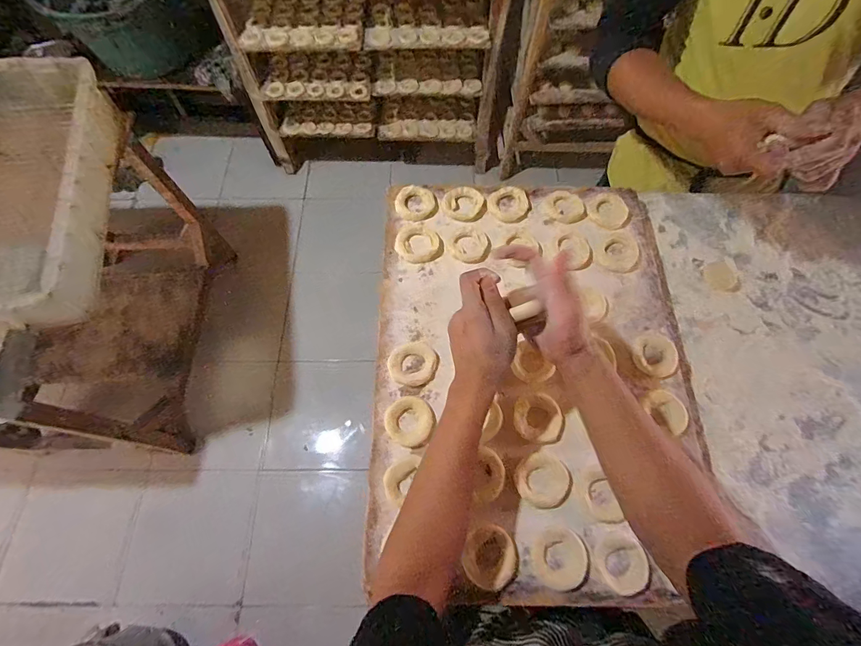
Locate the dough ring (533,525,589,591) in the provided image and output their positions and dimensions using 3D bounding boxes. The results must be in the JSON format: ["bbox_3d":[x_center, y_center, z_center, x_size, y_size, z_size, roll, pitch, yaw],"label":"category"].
[{"bbox_3d":[0.155,0.277,0.470,0.062,0.004,0.064,0,67,0],"label":"dough ring"}]

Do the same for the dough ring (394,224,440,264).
[{"bbox_3d":[-0.019,-0.126,0.632,0.068,0.017,0.061,-20,69,-8],"label":"dough ring"}]

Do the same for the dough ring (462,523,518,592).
[{"bbox_3d":[0.071,0.278,0.473,0.063,0.007,0.065,0,67,0],"label":"dough ring"}]

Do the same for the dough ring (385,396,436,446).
[{"bbox_3d":[-0.027,0.129,0.529,0.065,0.007,0.060,0,67,0],"label":"dough ring"}]

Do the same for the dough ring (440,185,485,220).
[{"bbox_3d":[0.055,-0.200,0.664,0.069,0.011,0.061,-12,68,-4],"label":"dough ring"}]

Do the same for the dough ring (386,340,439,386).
[{"bbox_3d":[-0.024,0.057,0.560,0.068,0.009,0.061,-21,69,-8],"label":"dough ring"}]

